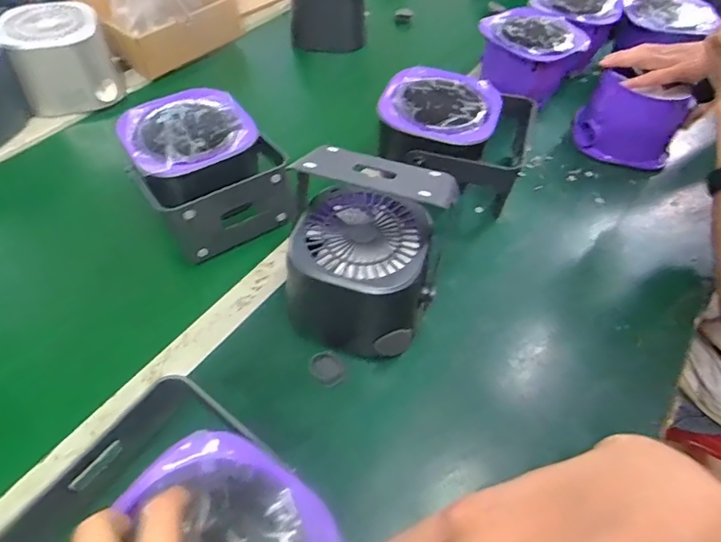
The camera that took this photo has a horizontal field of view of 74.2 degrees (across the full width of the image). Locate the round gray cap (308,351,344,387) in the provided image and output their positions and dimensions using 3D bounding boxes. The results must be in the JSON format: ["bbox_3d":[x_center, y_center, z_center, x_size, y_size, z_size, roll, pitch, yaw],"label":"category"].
[{"bbox_3d":[-0.032,0.094,0.466,0.029,0.009,0.032,-31,60,-24],"label":"round gray cap"}]

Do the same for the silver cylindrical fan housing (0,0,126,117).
[{"bbox_3d":[-0.436,-0.314,0.702,0.131,0.110,0.108,-20,56,-17],"label":"silver cylindrical fan housing"}]

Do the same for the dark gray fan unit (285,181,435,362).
[{"bbox_3d":[0.001,0.005,0.482,0.137,0.105,0.131,8,53,3],"label":"dark gray fan unit"}]

